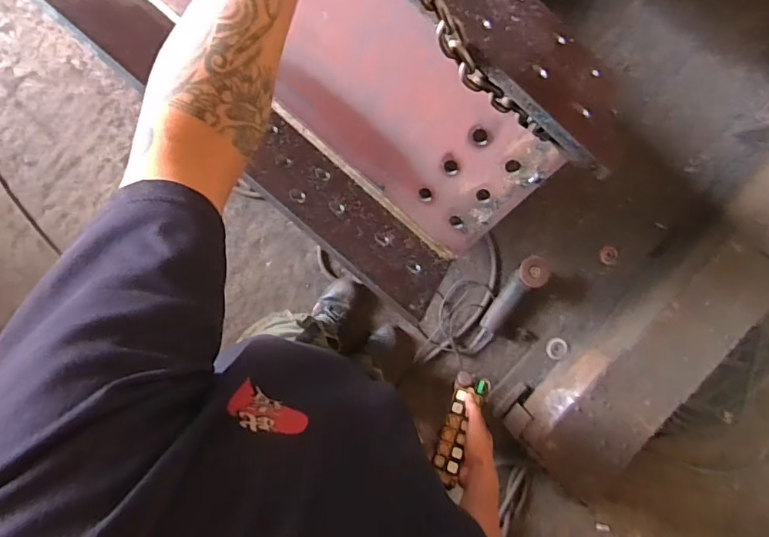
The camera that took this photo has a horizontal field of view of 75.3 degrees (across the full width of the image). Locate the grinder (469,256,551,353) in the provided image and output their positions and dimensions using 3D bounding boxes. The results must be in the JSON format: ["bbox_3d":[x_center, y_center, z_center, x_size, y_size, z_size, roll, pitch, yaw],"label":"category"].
[{"bbox_3d":[0.373,0.106,1.525,0.075,0.115,0.349,36,91,-8],"label":"grinder"}]

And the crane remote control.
[{"bbox_3d":[0.124,0.253,0.795,0.055,0.036,0.174,26,62,-8],"label":"crane remote control"}]

